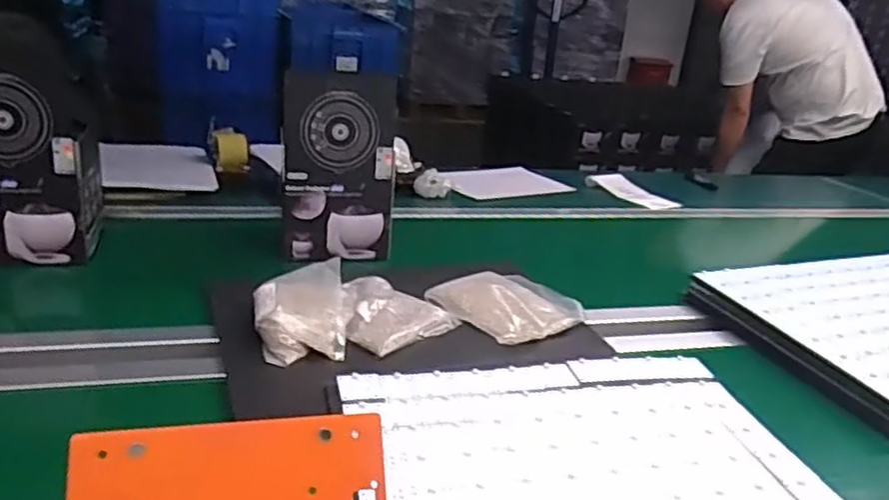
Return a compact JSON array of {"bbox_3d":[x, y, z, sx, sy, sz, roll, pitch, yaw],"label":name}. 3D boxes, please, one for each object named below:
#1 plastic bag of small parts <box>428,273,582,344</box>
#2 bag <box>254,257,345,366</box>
[{"bbox_3d":[0.083,0.069,0.982,0.155,0.022,0.177,-17,32,-41],"label":"plastic bag of small parts"},{"bbox_3d":[-0.182,0.075,0.898,0.115,0.045,0.170,-1,24,-14],"label":"bag"}]

